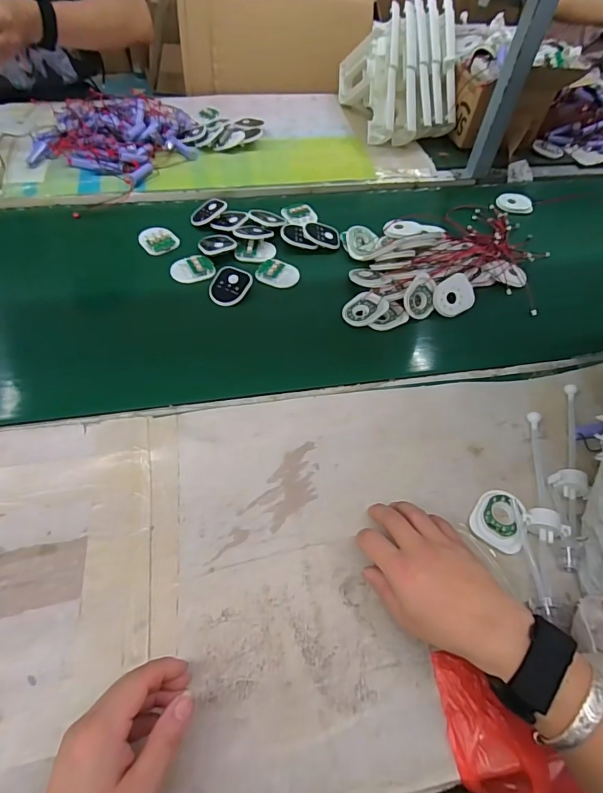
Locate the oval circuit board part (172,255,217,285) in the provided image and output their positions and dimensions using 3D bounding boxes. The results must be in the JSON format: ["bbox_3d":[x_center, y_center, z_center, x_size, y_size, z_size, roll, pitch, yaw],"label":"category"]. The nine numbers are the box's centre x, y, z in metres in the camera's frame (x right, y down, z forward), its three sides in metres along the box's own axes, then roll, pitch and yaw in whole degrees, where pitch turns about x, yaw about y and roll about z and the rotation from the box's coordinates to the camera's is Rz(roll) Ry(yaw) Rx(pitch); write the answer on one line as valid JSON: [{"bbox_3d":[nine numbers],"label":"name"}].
[{"bbox_3d":[-0.150,-0.177,0.593,0.057,0.012,0.041,-21,59,-17],"label":"oval circuit board part"}]

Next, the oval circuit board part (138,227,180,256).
[{"bbox_3d":[-0.207,-0.227,0.624,0.053,0.008,0.046,-16,75,-21],"label":"oval circuit board part"}]

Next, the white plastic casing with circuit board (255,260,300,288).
[{"bbox_3d":[-0.034,-0.172,0.598,0.057,0.013,0.046,21,57,11],"label":"white plastic casing with circuit board"}]

